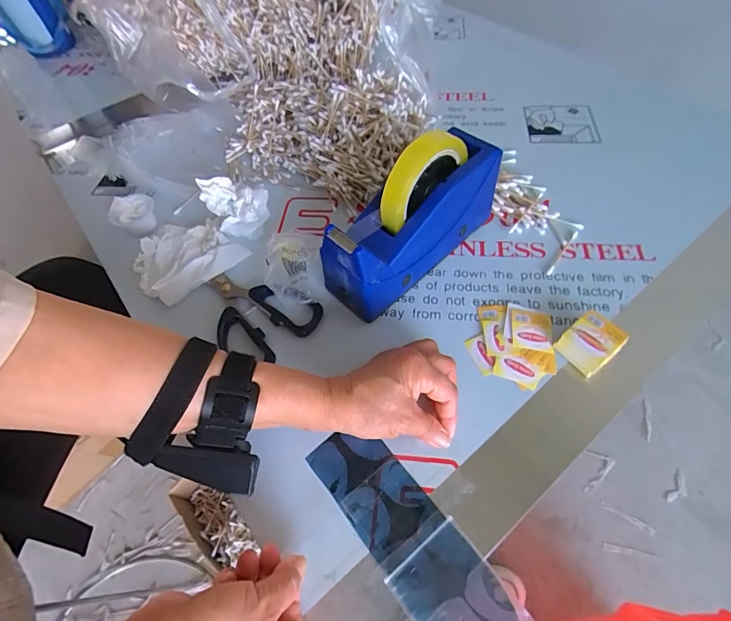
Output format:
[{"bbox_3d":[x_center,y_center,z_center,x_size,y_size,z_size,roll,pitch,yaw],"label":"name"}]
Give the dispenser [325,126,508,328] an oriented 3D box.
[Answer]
[{"bbox_3d":[0.052,-0.097,0.389,0.200,0.134,0.061,-39,63,-19],"label":"dispenser"}]

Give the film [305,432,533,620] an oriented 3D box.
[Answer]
[{"bbox_3d":[0.035,0.175,0.295,0.065,0.004,0.198,-35,61,-17],"label":"film"}]

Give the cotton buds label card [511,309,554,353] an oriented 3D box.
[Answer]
[{"bbox_3d":[0.164,0.019,0.381,0.038,0.004,0.043,6,58,8],"label":"cotton buds label card"}]

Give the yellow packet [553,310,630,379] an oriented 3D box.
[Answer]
[{"bbox_3d":[0.208,0.030,0.359,0.048,0.023,0.041,-35,61,-17],"label":"yellow packet"}]

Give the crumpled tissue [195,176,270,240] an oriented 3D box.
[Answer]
[{"bbox_3d":[-0.160,-0.131,0.473,0.072,0.051,0.066,5,58,8],"label":"crumpled tissue"}]

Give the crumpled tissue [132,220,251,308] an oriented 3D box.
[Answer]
[{"bbox_3d":[-0.216,-0.067,0.451,0.104,0.024,0.108,34,66,23],"label":"crumpled tissue"}]

